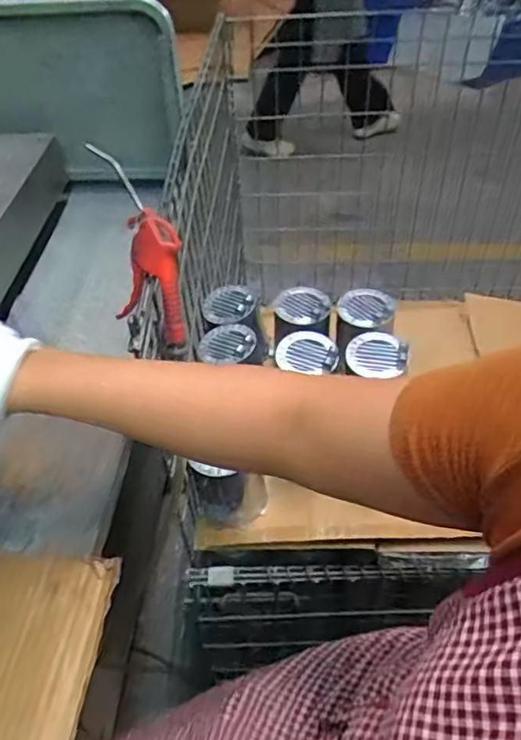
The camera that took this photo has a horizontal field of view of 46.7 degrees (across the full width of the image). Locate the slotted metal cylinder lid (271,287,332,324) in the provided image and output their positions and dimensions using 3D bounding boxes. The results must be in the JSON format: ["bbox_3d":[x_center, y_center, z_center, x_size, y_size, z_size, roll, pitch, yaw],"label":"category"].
[{"bbox_3d":[0.065,-0.099,0.905,0.083,0.010,0.079,-1,46,1],"label":"slotted metal cylinder lid"}]

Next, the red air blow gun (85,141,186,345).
[{"bbox_3d":[-0.124,-0.123,0.608,0.072,0.207,0.078,-19,12,-16],"label":"red air blow gun"}]

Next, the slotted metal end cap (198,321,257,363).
[{"bbox_3d":[-0.047,-0.043,0.893,0.091,0.030,0.073,19,49,19],"label":"slotted metal end cap"}]

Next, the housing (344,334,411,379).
[{"bbox_3d":[0.161,-0.022,0.839,0.081,0.031,0.069,5,46,7],"label":"housing"}]

